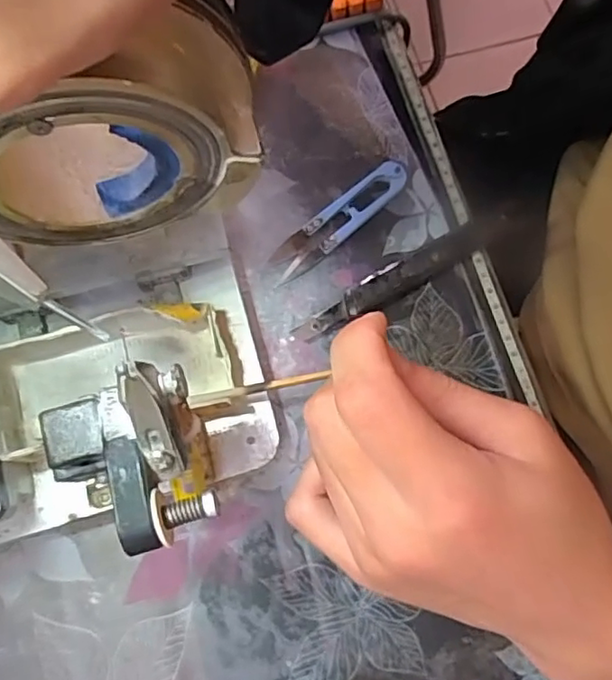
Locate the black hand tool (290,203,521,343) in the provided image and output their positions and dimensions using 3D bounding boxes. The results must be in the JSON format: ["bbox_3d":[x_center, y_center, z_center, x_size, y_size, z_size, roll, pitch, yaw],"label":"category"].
[{"bbox_3d":[0.060,-0.040,0.347,0.148,0.013,0.021,-31,79,-8],"label":"black hand tool"}]

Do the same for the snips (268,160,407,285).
[{"bbox_3d":[0.019,-0.071,0.356,0.100,0.010,0.022,-41,81,-10],"label":"snips"}]

